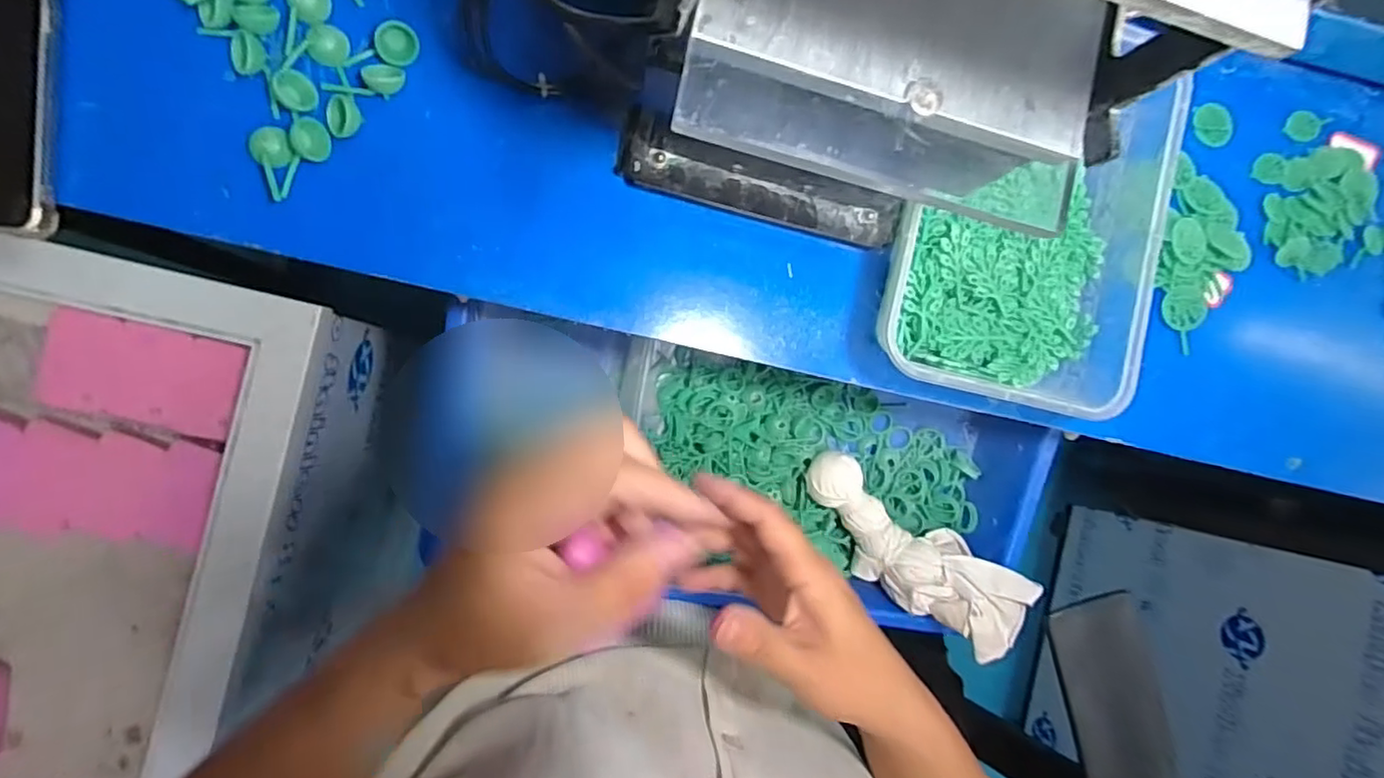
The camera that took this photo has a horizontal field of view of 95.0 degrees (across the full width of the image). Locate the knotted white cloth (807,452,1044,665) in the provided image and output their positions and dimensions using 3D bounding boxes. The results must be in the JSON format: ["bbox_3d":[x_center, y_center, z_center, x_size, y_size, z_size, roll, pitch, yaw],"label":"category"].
[{"bbox_3d":[0.168,0.127,0.473,0.199,0.047,0.074,37,84,5],"label":"knotted white cloth"}]

